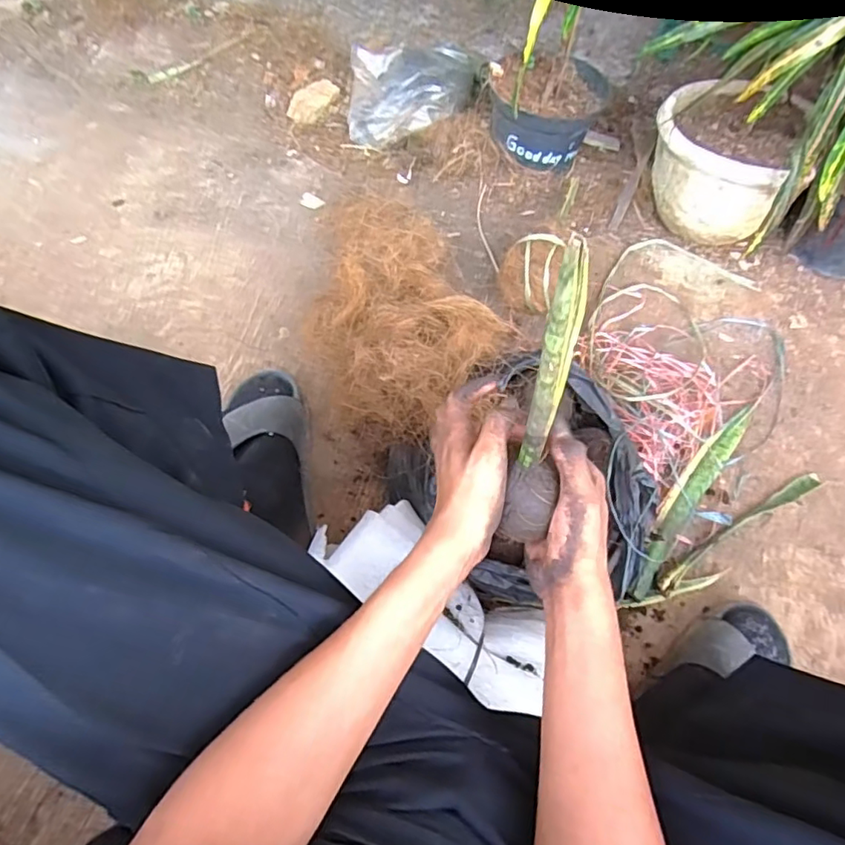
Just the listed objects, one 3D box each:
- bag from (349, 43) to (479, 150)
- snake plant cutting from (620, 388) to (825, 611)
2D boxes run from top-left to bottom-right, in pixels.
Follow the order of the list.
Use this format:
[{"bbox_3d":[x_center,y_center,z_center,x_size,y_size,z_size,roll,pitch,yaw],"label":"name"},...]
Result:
[{"bbox_3d":[-0.014,-0.555,0.947,0.222,0.093,0.175,-1,63,-3],"label":"bag"},{"bbox_3d":[0.343,0.099,0.665,0.307,0.033,0.122,-34,68,-17],"label":"snake plant cutting"}]

